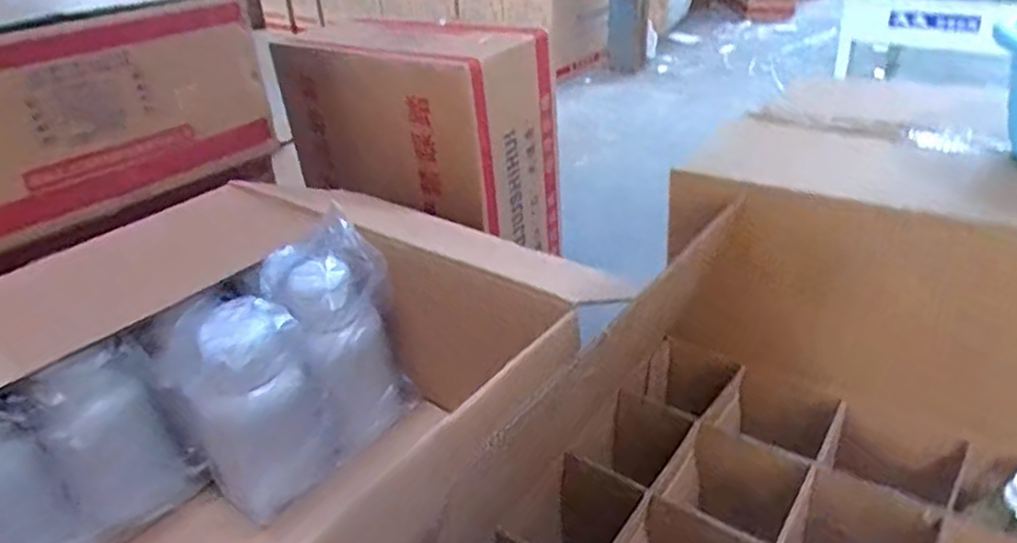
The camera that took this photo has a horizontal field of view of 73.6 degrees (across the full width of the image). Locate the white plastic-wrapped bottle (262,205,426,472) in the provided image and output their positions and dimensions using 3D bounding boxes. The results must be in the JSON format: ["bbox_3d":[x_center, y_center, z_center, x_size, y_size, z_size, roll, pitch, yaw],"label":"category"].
[{"bbox_3d":[-0.220,0.086,0.900,0.143,0.262,0.137,-23,37,-29],"label":"white plastic-wrapped bottle"}]

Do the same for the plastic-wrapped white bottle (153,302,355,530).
[{"bbox_3d":[-0.306,0.154,0.815,0.150,0.242,0.139,25,42,38],"label":"plastic-wrapped white bottle"}]

